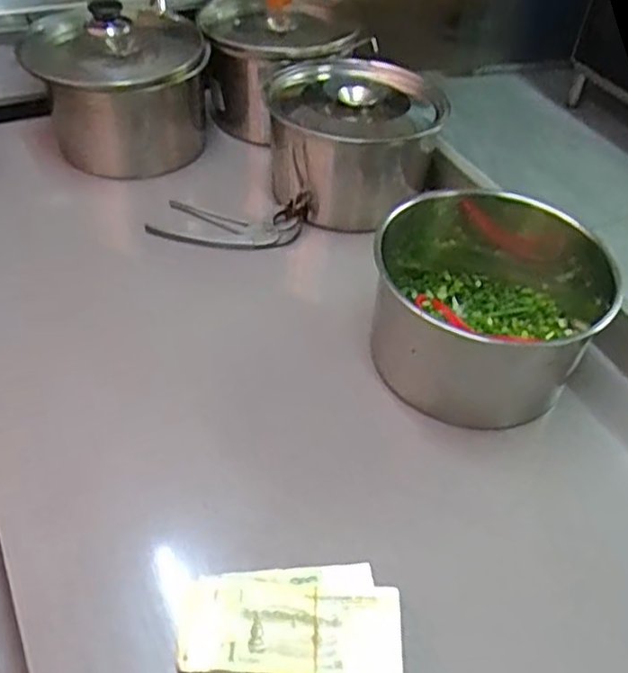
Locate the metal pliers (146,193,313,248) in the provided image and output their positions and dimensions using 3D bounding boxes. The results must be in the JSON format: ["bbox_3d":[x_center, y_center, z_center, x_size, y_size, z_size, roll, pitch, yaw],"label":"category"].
[{"bbox_3d":[-0.095,-0.131,0.791,0.186,0.029,0.075,3,46,-2],"label":"metal pliers"}]

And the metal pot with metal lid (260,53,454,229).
[{"bbox_3d":[0.043,-0.229,0.833,0.199,0.146,0.174,6,46,1],"label":"metal pot with metal lid"}]

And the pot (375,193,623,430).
[{"bbox_3d":[0.154,-0.028,0.629,0.194,0.152,0.173,11,46,6],"label":"pot"}]

